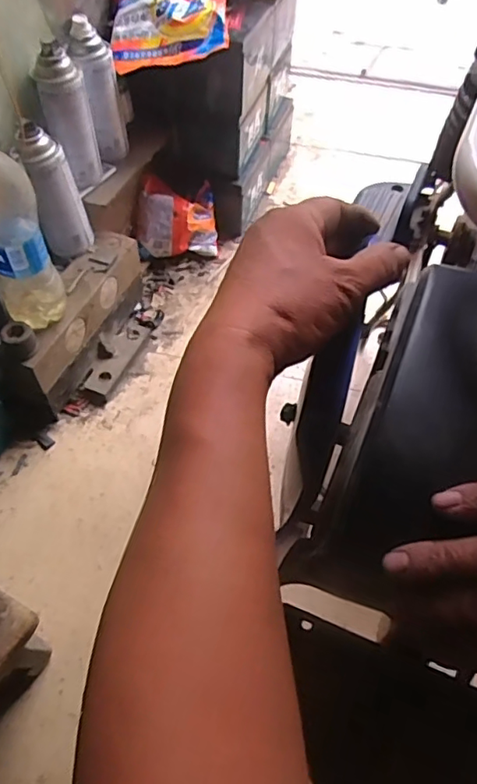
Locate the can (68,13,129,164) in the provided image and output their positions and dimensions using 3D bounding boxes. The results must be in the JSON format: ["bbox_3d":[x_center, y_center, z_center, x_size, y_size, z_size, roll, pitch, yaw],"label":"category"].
[{"bbox_3d":[-0.174,-0.379,0.716,0.050,0.159,0.061,-14,56,-11],"label":"can"}]

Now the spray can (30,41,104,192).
[{"bbox_3d":[-0.201,-0.322,0.670,0.052,0.154,0.046,-12,56,-9],"label":"spray can"}]

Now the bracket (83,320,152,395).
[{"bbox_3d":[-0.162,-0.053,0.773,0.040,0.033,0.138,21,57,13],"label":"bracket"}]

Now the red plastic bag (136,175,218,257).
[{"bbox_3d":[-0.097,-0.268,0.887,0.124,0.096,0.095,-3,55,-4],"label":"red plastic bag"}]

